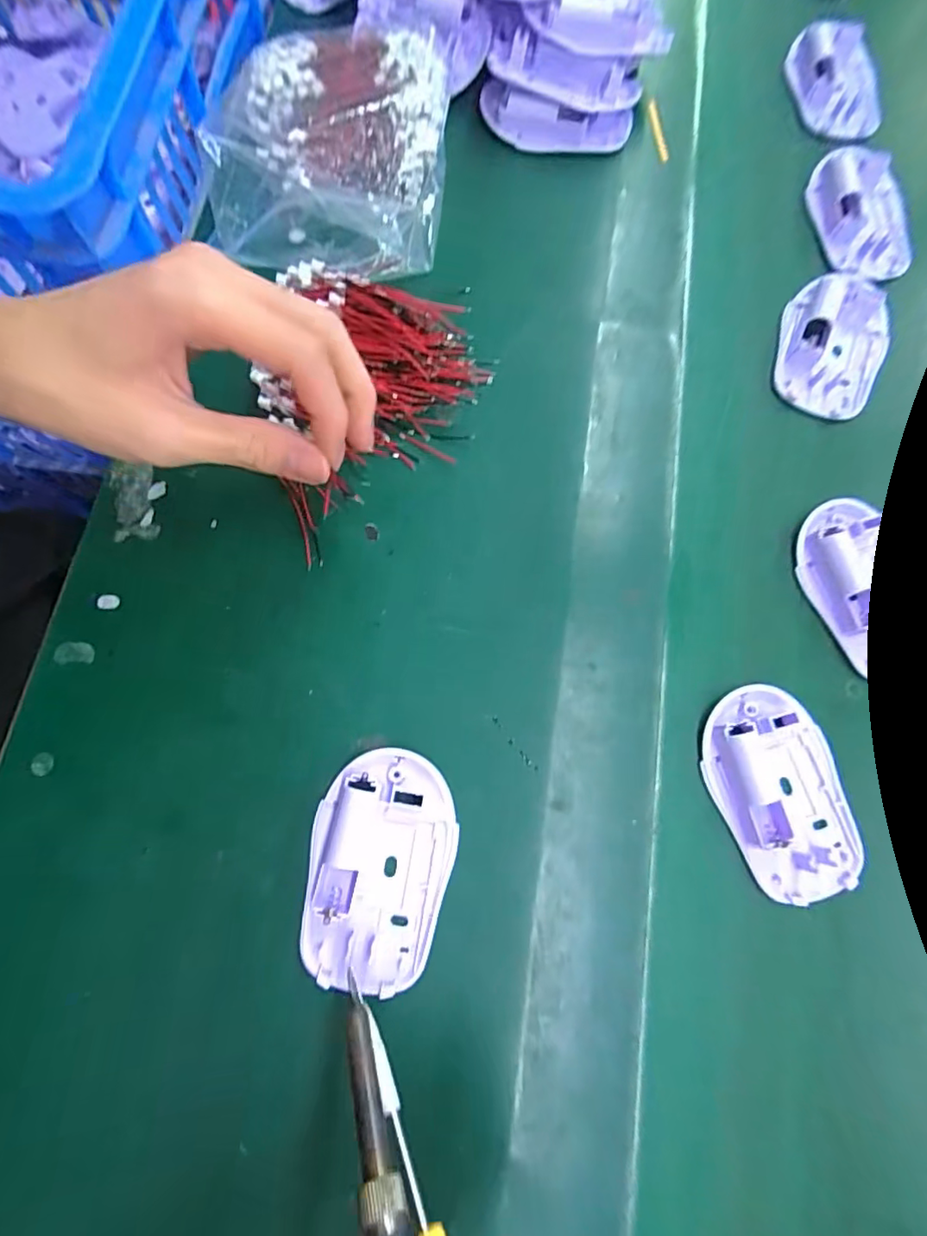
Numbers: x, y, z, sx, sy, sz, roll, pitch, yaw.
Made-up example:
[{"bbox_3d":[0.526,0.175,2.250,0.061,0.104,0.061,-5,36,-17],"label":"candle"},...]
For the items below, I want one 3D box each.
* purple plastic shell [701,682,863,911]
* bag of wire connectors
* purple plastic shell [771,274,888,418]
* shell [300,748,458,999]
[{"bbox_3d":[0.150,0.081,0.255,0.059,0.016,0.094,-18,77,-5],"label":"purple plastic shell"},{"bbox_3d":[-0.078,-0.270,0.317,0.127,0.032,0.156,4,76,0],"label":"bag of wire connectors"},{"bbox_3d":[0.221,-0.164,0.323,0.062,0.016,0.094,23,77,5],"label":"purple plastic shell"},{"bbox_3d":[-0.036,0.109,0.240,0.062,0.018,0.095,2,76,0],"label":"shell"}]

